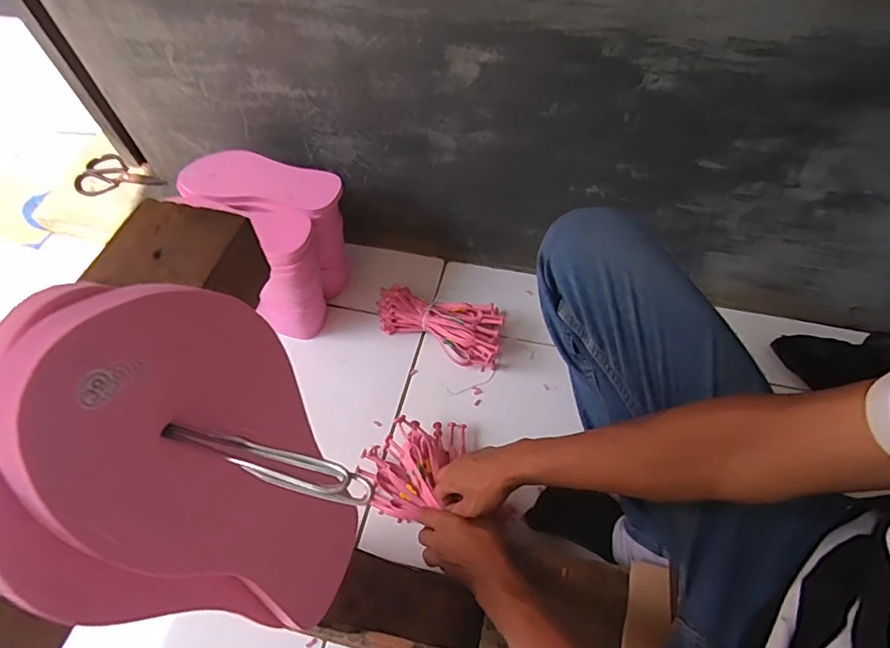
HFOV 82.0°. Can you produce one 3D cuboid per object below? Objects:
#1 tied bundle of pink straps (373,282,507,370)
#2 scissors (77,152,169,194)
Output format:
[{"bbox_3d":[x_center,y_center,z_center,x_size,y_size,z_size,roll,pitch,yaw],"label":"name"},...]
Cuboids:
[{"bbox_3d":[-0.013,0.001,0.823,0.205,0.054,0.099,9,60,10],"label":"tied bundle of pink straps"},{"bbox_3d":[-0.638,-0.286,1.003,0.205,0.017,0.095,15,61,13],"label":"scissors"}]

